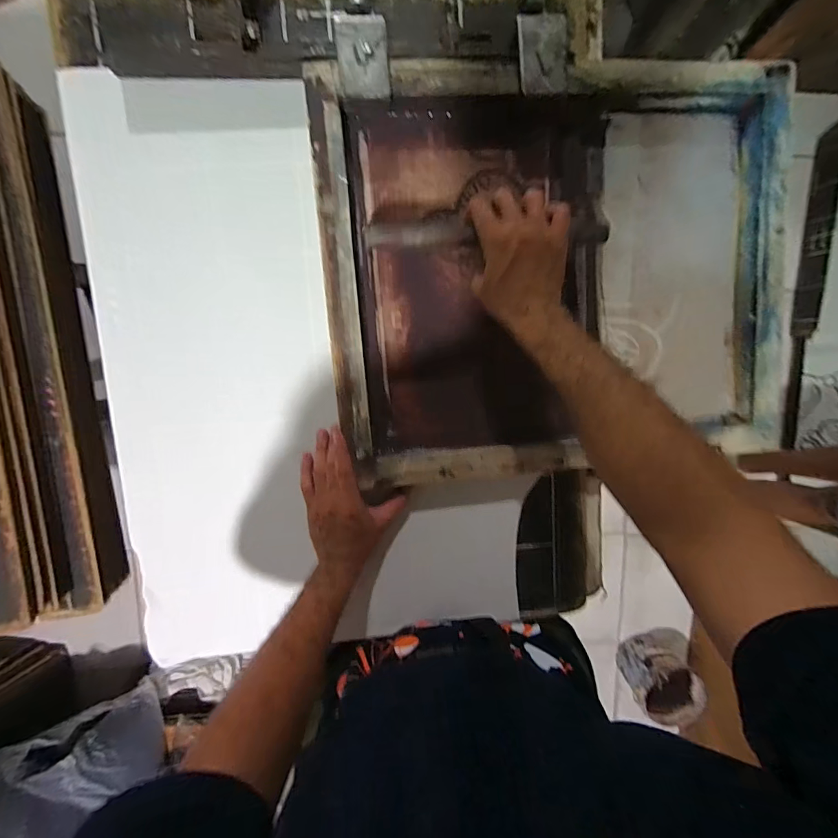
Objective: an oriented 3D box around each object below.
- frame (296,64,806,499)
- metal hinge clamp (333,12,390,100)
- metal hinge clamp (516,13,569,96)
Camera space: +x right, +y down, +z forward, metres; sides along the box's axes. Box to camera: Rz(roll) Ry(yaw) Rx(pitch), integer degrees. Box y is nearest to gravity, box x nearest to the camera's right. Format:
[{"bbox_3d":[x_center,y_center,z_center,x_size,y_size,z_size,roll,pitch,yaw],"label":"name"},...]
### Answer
[{"bbox_3d":[0.170,-0.167,0.501,0.549,0.051,0.457,-6,98,-4],"label":"frame"},{"bbox_3d":[-0.058,-0.379,0.427,0.053,0.016,0.082,-4,97,-3],"label":"metal hinge clamp"},{"bbox_3d":[0.135,-0.394,0.440,0.051,0.011,0.074,-8,98,-2],"label":"metal hinge clamp"}]

